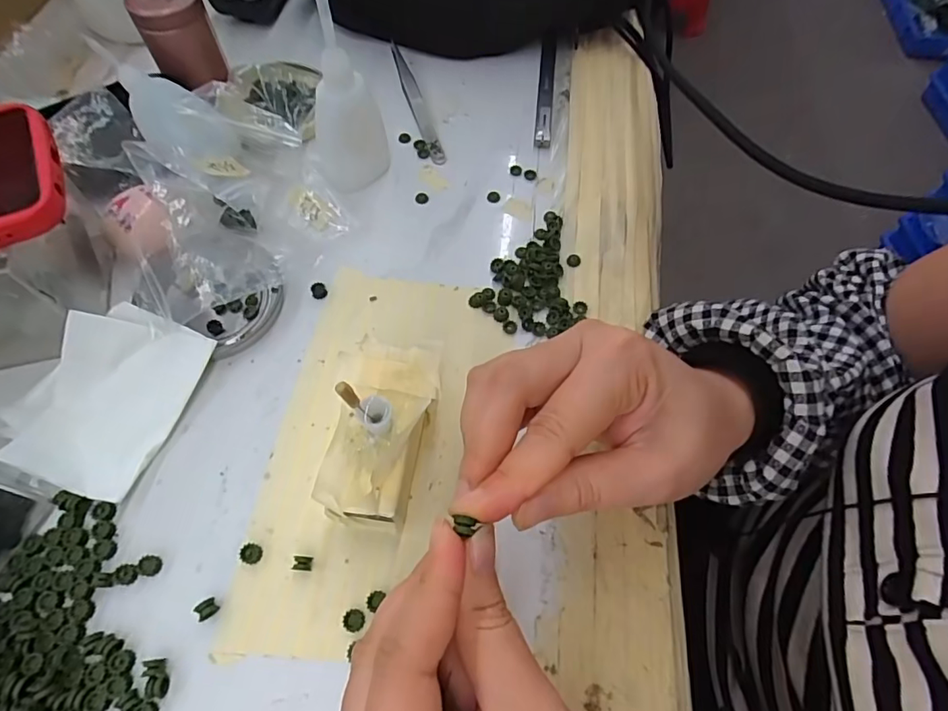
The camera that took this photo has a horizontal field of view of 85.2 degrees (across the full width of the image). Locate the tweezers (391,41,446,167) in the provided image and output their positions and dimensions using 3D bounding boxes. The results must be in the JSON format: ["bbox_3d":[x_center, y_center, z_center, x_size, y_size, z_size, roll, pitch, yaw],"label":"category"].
[{"bbox_3d":[-0.043,-0.186,0.375,0.011,0.007,0.126,-16,64,-10],"label":"tweezers"}]

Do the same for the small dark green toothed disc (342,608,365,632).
[{"bbox_3d":[-0.051,0.114,0.222,0.009,0.006,0.009,1,63,-2],"label":"small dark green toothed disc"}]

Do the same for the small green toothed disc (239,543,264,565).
[{"bbox_3d":[-0.101,0.090,0.233,0.008,0.005,0.009,16,63,6],"label":"small green toothed disc"}]

